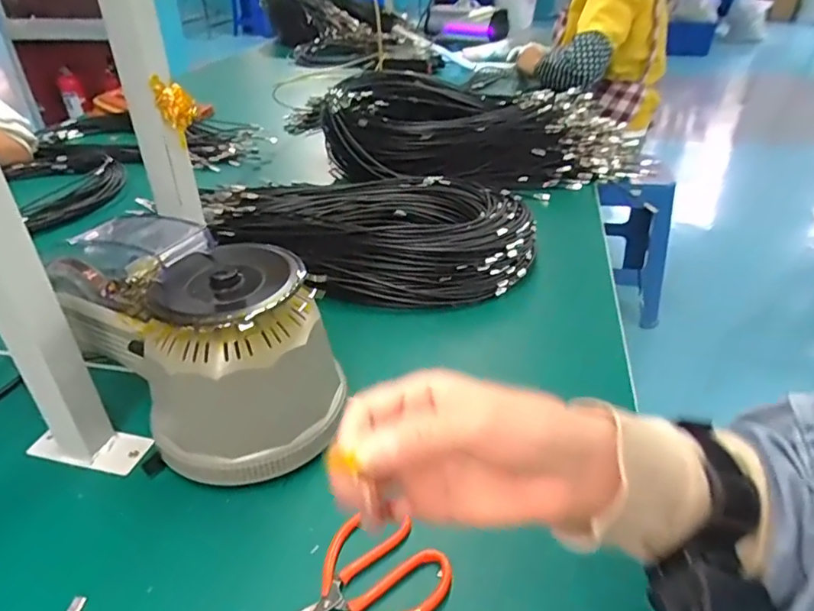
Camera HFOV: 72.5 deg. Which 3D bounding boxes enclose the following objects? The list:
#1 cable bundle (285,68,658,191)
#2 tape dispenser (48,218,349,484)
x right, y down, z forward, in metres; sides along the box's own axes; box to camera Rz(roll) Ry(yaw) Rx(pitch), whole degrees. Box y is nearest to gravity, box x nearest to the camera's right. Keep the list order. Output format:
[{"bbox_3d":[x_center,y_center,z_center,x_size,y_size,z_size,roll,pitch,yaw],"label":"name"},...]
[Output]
[{"bbox_3d":[0.123,-0.330,0.998,0.511,0.116,0.298,6,35,10],"label":"cable bundle"},{"bbox_3d":[-0.174,0.023,0.472,0.150,0.148,0.240,-29,44,-34],"label":"tape dispenser"}]

